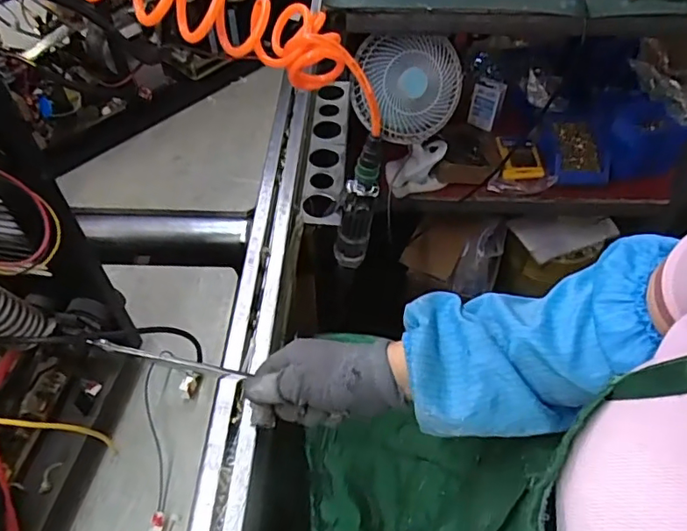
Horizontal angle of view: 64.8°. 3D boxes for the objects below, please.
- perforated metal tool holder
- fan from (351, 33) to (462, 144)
[{"bbox_3d":[-0.021,-0.159,0.728,0.049,0.019,0.273,2,51,2],"label":"perforated metal tool holder"},{"bbox_3d":[0.119,-0.344,1.052,0.213,0.200,0.097,7,24,-14],"label":"fan"}]

